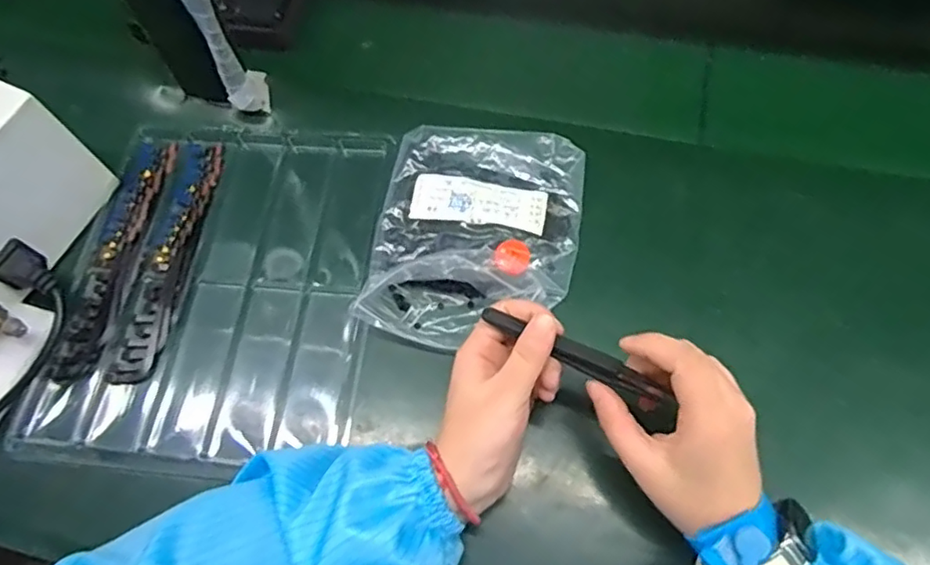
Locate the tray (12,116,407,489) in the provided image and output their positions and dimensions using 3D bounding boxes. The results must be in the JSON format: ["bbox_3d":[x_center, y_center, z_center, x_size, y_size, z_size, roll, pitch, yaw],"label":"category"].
[{"bbox_3d":[-0.175,0.000,0.437,0.217,0.014,0.258,5,66,5],"label":"tray"}]

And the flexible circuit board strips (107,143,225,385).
[{"bbox_3d":[-0.217,-0.023,0.448,0.033,0.004,0.195,4,66,4],"label":"flexible circuit board strips"}]

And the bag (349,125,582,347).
[{"bbox_3d":[0.007,-0.037,0.434,0.141,0.023,0.172,9,67,7],"label":"bag"}]

